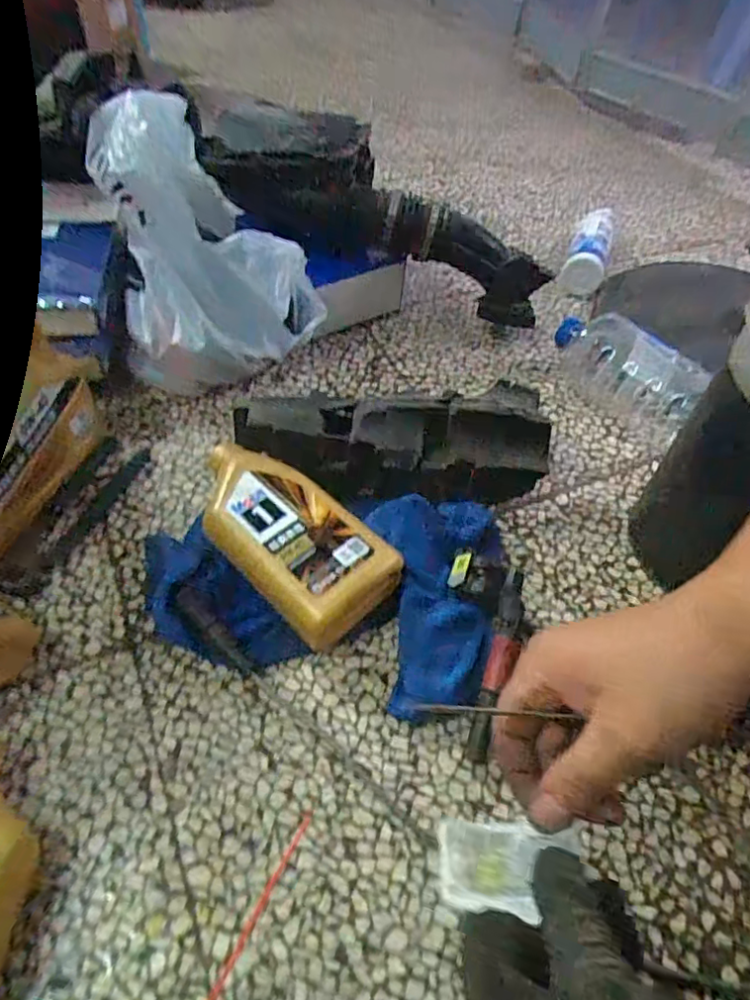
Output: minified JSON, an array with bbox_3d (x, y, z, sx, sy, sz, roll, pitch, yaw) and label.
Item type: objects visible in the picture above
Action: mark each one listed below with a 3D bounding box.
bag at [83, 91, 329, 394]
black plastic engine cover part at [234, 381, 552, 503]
[{"bbox_3d":[-0.206,-0.315,0.730,0.227,0.239,0.293,-13,54,-14],"label":"bag"},{"bbox_3d":[0.021,-0.057,0.638,0.316,0.094,0.108,-5,52,-8],"label":"black plastic engine cover part"}]

